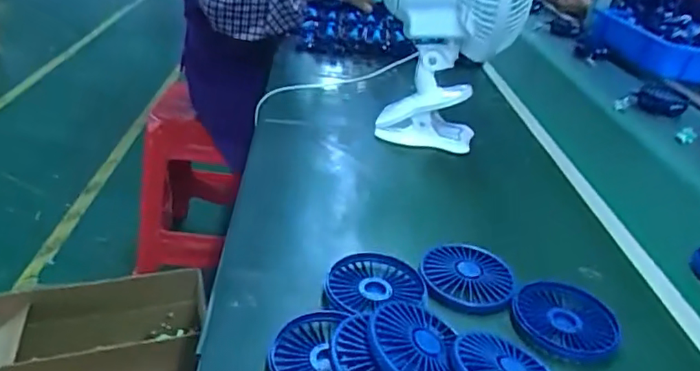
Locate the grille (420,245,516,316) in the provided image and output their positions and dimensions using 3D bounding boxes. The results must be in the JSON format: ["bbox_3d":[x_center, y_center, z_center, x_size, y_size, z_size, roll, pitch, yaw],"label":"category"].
[{"bbox_3d":[0.110,0.083,0.513,0.084,0.010,0.087,11,30,7],"label":"grille"}]

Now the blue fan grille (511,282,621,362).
[{"bbox_3d":[0.190,0.116,0.483,0.086,0.010,0.086,5,29,-3],"label":"blue fan grille"}]

